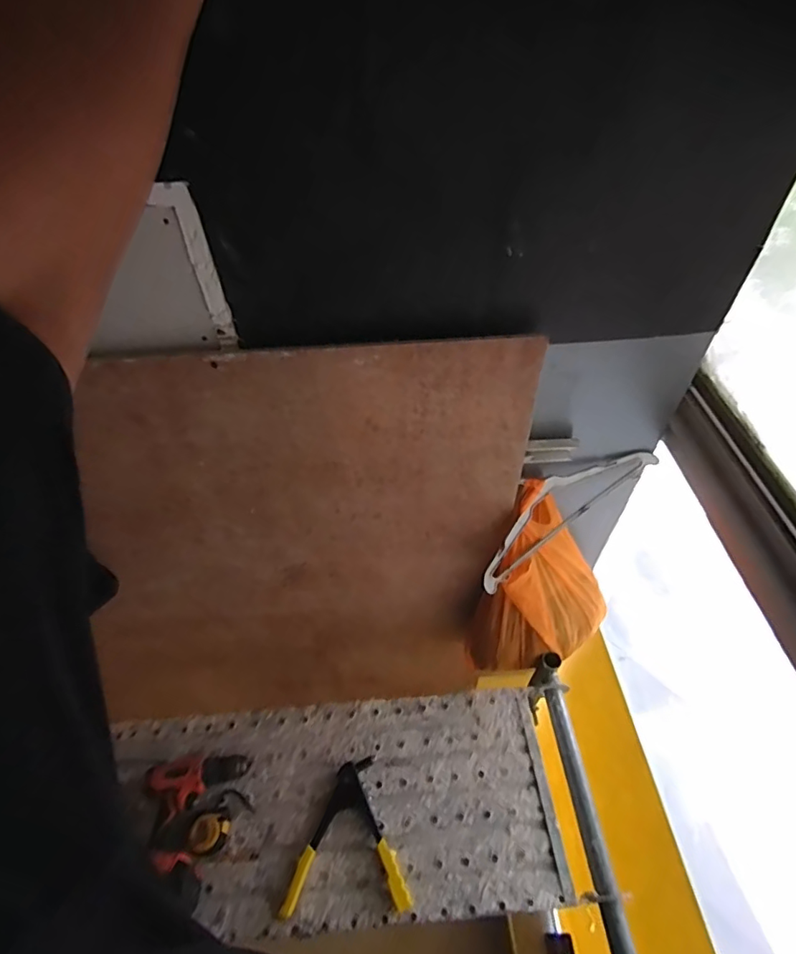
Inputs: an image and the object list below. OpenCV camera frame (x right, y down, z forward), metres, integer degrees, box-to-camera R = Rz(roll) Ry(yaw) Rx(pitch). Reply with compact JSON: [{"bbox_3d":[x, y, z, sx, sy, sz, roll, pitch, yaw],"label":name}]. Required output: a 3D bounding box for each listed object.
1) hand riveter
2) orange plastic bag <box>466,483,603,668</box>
[{"bbox_3d":[-0.095,0.659,0.940,0.215,0.025,0.232,-2,49,-1],"label":"hand riveter"},{"bbox_3d":[0.313,0.261,1.074,0.251,0.449,0.213,23,53,20],"label":"orange plastic bag"}]

